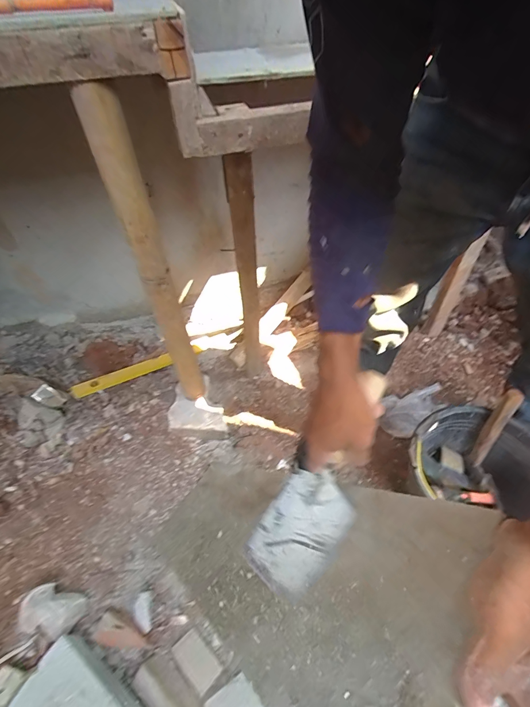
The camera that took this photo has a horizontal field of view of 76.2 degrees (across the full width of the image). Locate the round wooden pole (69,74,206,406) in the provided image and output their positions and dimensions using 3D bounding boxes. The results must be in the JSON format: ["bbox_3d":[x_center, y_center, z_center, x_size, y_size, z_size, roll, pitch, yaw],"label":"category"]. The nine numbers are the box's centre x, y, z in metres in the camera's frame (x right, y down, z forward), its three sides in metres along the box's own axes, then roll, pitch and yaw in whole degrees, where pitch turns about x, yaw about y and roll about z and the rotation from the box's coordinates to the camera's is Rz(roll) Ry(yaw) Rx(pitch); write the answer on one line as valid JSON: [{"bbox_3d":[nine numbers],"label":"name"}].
[{"bbox_3d":[-0.239,-0.144,0.784,0.056,0.768,0.059,-1,50,1],"label":"round wooden pole"}]

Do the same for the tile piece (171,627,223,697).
[{"bbox_3d":[-0.138,0.620,0.686,0.100,0.005,0.057,28,42,35],"label":"tile piece"}]

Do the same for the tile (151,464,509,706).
[{"bbox_3d":[-0.031,0.302,0.561,0.022,0.740,0.240,46,61,-12],"label":"tile"}]

